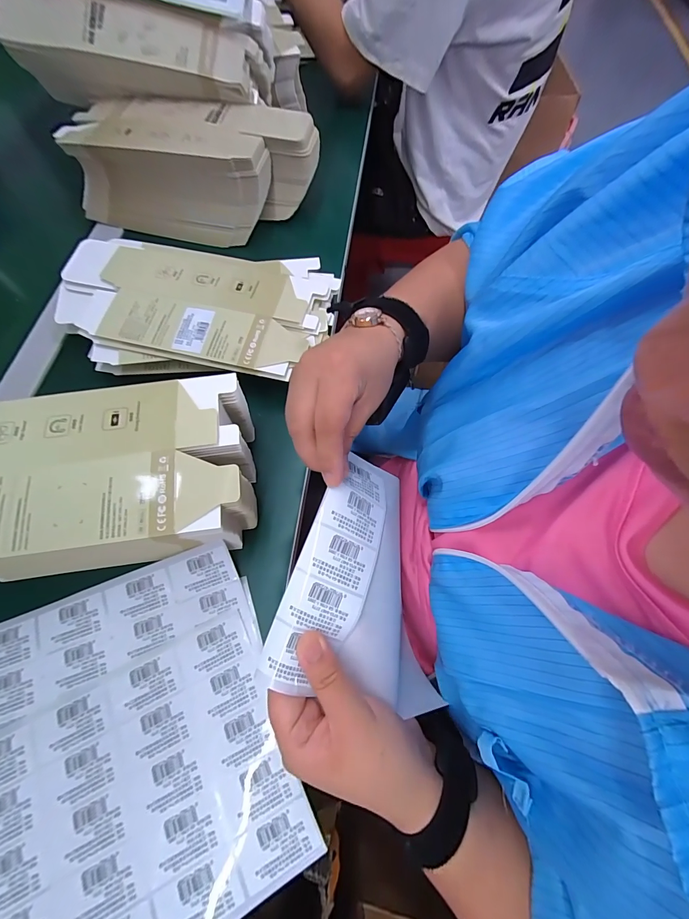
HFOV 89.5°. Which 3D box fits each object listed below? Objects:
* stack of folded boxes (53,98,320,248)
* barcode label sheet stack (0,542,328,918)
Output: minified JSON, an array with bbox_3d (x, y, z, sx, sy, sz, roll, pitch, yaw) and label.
[{"bbox_3d":[-0.181,-0.365,0.438,0.285,0.094,0.128,7,67,4],"label":"stack of folded boxes"},{"bbox_3d":[-0.161,0.205,0.242,0.227,0.012,0.227,-21,69,-8],"label":"barcode label sheet stack"}]

